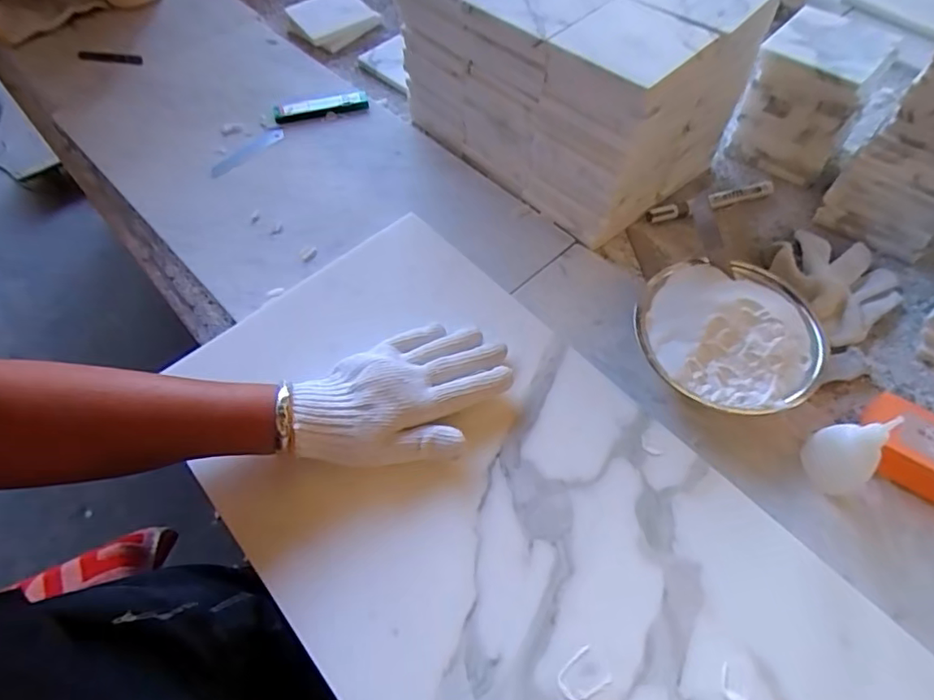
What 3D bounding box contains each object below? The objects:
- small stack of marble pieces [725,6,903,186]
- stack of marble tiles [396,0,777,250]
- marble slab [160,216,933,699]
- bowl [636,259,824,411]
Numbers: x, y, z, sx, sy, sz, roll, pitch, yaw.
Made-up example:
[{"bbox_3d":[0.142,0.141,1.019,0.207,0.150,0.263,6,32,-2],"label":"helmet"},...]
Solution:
[{"bbox_3d":[0.363,-0.268,0.598,0.109,0.130,0.104,34,65,19],"label":"small stack of marble pieces"},{"bbox_3d":[0.106,-0.296,0.588,0.217,0.184,0.304,-39,65,-20],"label":"stack of marble tiles"},{"bbox_3d":[0.028,0.140,0.407,0.302,0.025,0.604,-36,63,-21],"label":"marble slab"},{"bbox_3d":[0.214,-0.009,0.469,0.136,0.052,0.142,0,60,0],"label":"bowl"}]

